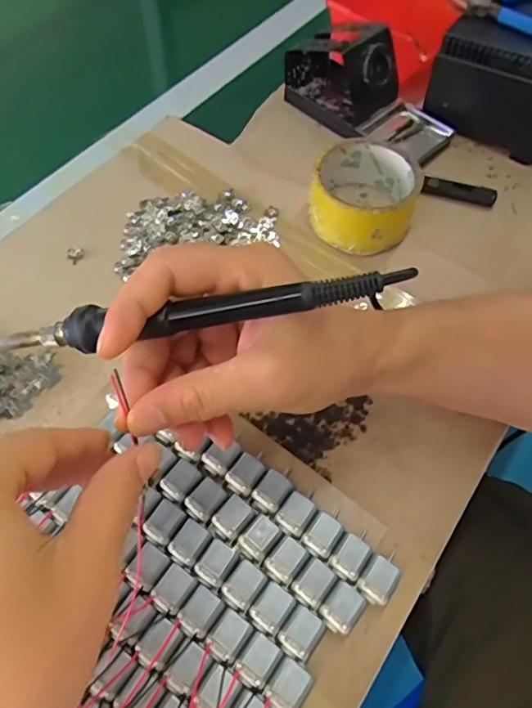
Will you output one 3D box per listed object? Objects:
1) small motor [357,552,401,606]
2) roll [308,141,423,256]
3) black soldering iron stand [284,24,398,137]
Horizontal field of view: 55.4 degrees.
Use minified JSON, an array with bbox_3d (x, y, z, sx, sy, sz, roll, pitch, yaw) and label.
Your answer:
[{"bbox_3d":[0.065,0.130,0.291,0.018,0.016,0.026,32,65,16],"label":"small motor"},{"bbox_3d":[0.082,-0.131,0.420,0.082,0.049,0.082,0,61,0],"label":"roll"},{"bbox_3d":[0.075,-0.271,0.493,0.073,0.074,0.100,-39,66,-21],"label":"black soldering iron stand"}]

